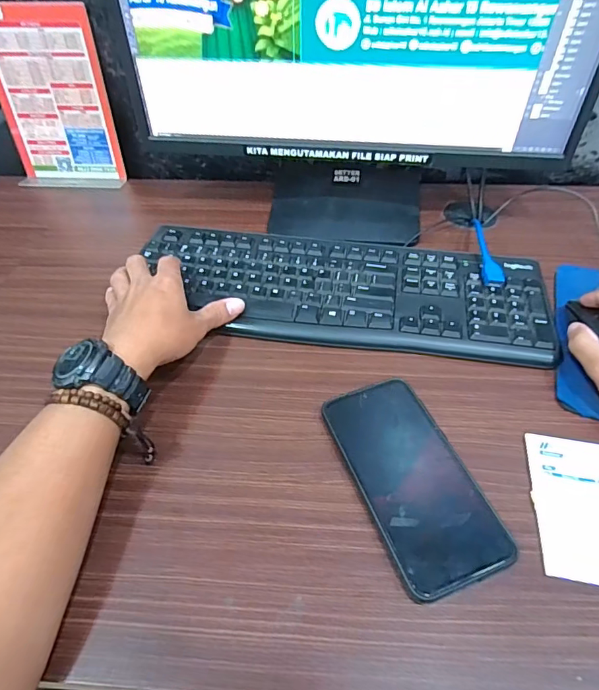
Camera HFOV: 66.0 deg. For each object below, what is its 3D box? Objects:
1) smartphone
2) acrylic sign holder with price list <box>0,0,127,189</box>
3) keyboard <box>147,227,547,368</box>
[{"bbox_3d":[0.081,0.098,0.346,0.079,0.014,0.160,-17,50,-13],"label":"smartphone"},{"bbox_3d":[-0.331,-0.321,0.619,0.149,0.208,0.055,1,48,3],"label":"acrylic sign holder with price list"},{"bbox_3d":[0.038,-0.061,0.486,0.420,0.018,0.159,11,49,11],"label":"keyboard"}]

